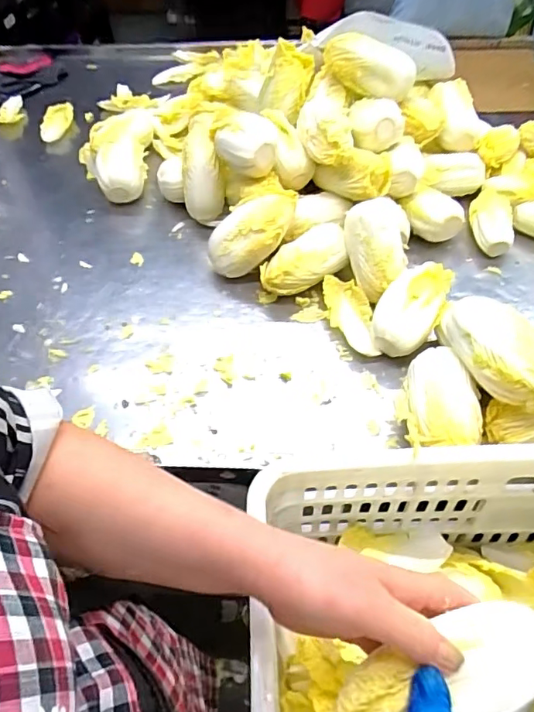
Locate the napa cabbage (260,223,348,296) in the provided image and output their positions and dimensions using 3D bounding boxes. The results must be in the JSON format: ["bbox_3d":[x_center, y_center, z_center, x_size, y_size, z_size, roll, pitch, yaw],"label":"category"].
[{"bbox_3d":[0.051,-0.132,0.732,0.137,0.063,0.074,-33,59,-21],"label":"napa cabbage"}]

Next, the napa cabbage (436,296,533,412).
[{"bbox_3d":[0.236,-0.007,0.560,0.058,0.087,0.168,-19,42,-12],"label":"napa cabbage"}]

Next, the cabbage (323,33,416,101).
[{"bbox_3d":[0.152,-0.432,0.791,0.138,0.071,0.062,21,57,16],"label":"cabbage"}]

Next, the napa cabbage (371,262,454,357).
[{"bbox_3d":[0.182,-0.059,0.664,0.075,0.071,0.127,27,59,20],"label":"napa cabbage"}]

